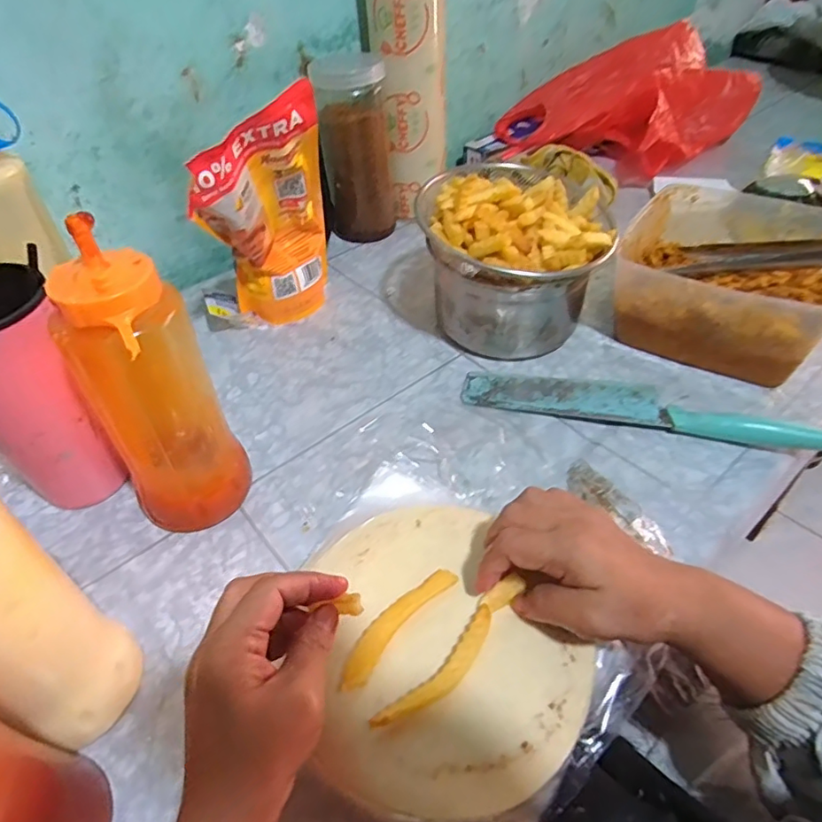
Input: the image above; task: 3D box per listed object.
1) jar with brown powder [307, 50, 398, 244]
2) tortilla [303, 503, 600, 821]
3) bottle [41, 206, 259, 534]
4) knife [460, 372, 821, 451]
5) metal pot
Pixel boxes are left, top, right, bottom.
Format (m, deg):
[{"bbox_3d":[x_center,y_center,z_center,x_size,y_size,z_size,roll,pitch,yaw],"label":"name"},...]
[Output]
[{"bbox_3d":[-0.071,-0.334,0.721,0.091,0.204,0.100,-6,45,-3],"label":"jar with brown powder"},{"bbox_3d":[0.011,0.139,0.341,0.156,0.013,0.185,-23,48,-20],"label":"tortilla"},{"bbox_3d":[-0.170,-0.004,0.383,0.060,0.216,0.076,13,47,16],"label":"bottle"},{"bbox_3d":[0.201,-0.011,0.505,0.302,0.027,0.054,10,46,13],"label":"knife"},{"bbox_3d":[0.108,-0.147,0.567,0.173,0.135,0.165,7,45,10],"label":"metal pot"}]

